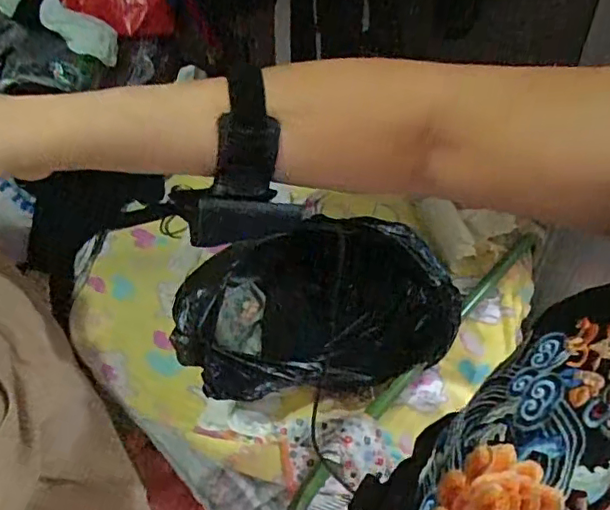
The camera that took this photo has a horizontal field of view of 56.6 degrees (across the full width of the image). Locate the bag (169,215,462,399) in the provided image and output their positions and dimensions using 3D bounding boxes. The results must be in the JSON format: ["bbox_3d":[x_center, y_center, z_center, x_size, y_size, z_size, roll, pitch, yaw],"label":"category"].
[{"bbox_3d":[0.015,0.087,0.829,0.377,0.191,0.166,-12,52,-4],"label":"bag"}]

